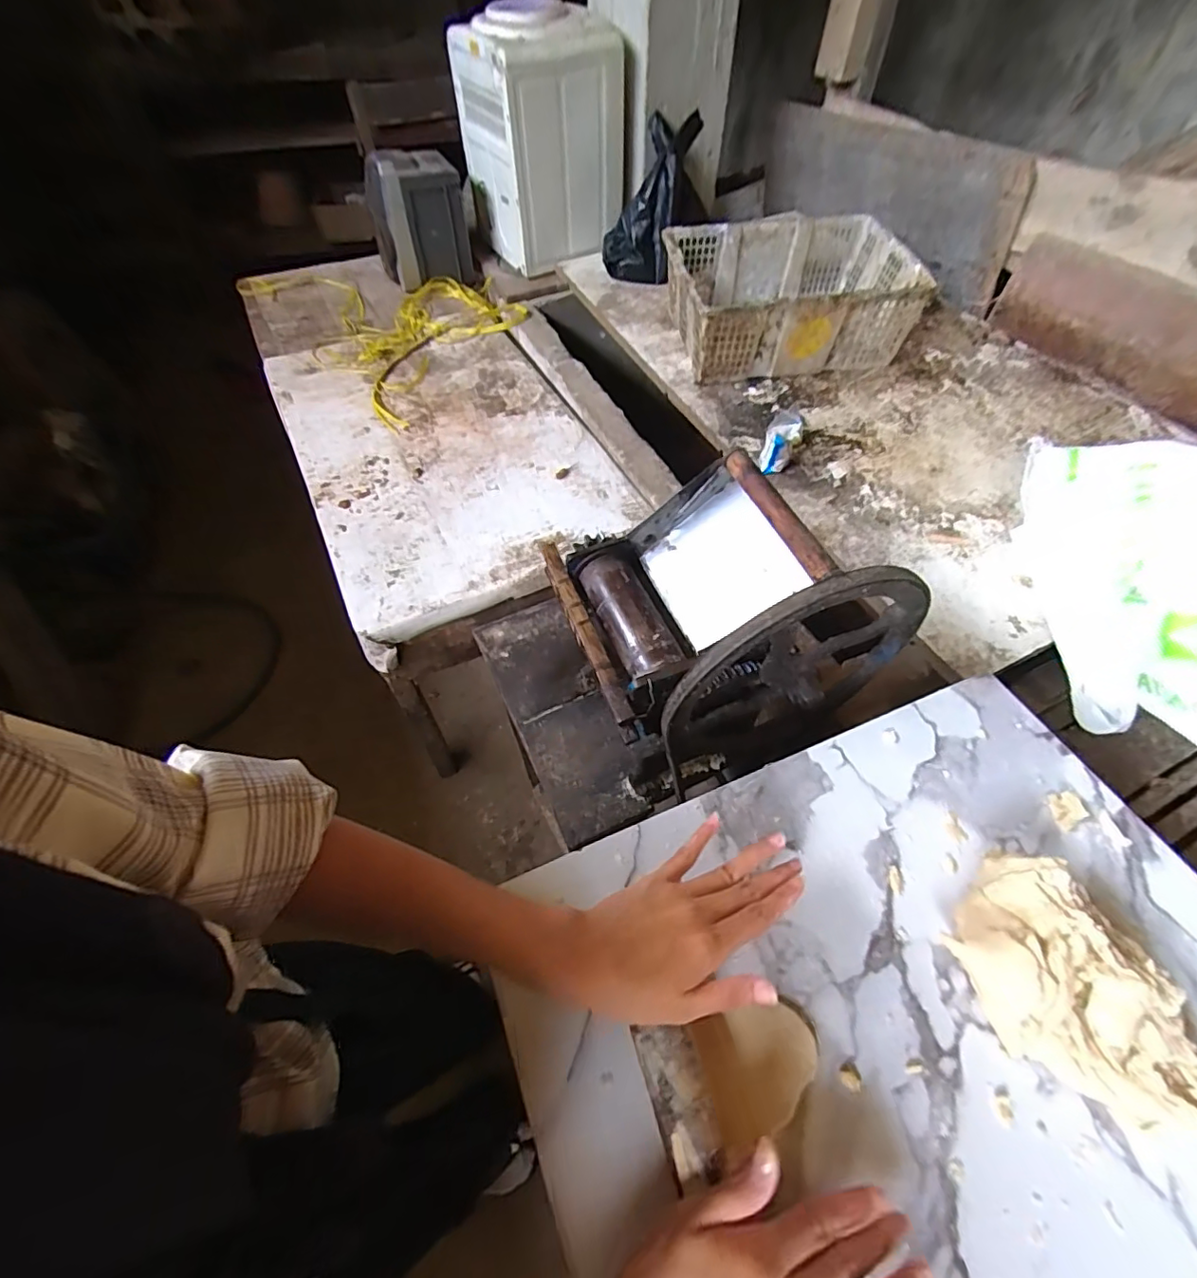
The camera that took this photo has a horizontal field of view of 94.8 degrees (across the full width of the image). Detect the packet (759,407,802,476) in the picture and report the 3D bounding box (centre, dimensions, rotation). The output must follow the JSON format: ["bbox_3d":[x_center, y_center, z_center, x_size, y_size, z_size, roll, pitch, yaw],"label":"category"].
[{"bbox_3d":[0.326,-0.363,0.987,0.060,0.063,0.140,21,72,17],"label":"packet"}]

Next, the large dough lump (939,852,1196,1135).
[{"bbox_3d":[0.286,0.219,0.339,0.093,0.058,0.154,-17,58,-10],"label":"large dough lump"}]

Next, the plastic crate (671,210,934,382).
[{"bbox_3d":[0.404,-0.733,1.192,0.481,0.180,0.334,-9,56,-2],"label":"plastic crate"}]

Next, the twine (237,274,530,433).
[{"bbox_3d":[-0.510,-0.834,1.395,0.508,0.056,0.814,-38,61,-20],"label":"twine"}]

